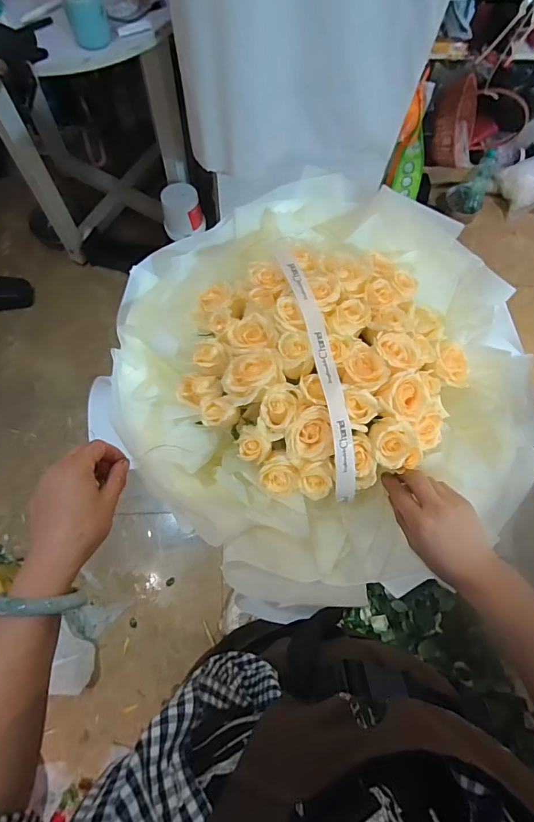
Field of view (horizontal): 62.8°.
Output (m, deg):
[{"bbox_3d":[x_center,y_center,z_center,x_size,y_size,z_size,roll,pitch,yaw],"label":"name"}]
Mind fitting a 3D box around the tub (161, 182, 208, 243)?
[{"bbox_3d":[-0.249,-0.586,1.291,0.121,0.099,0.112,1,73,-2],"label":"tub"}]

